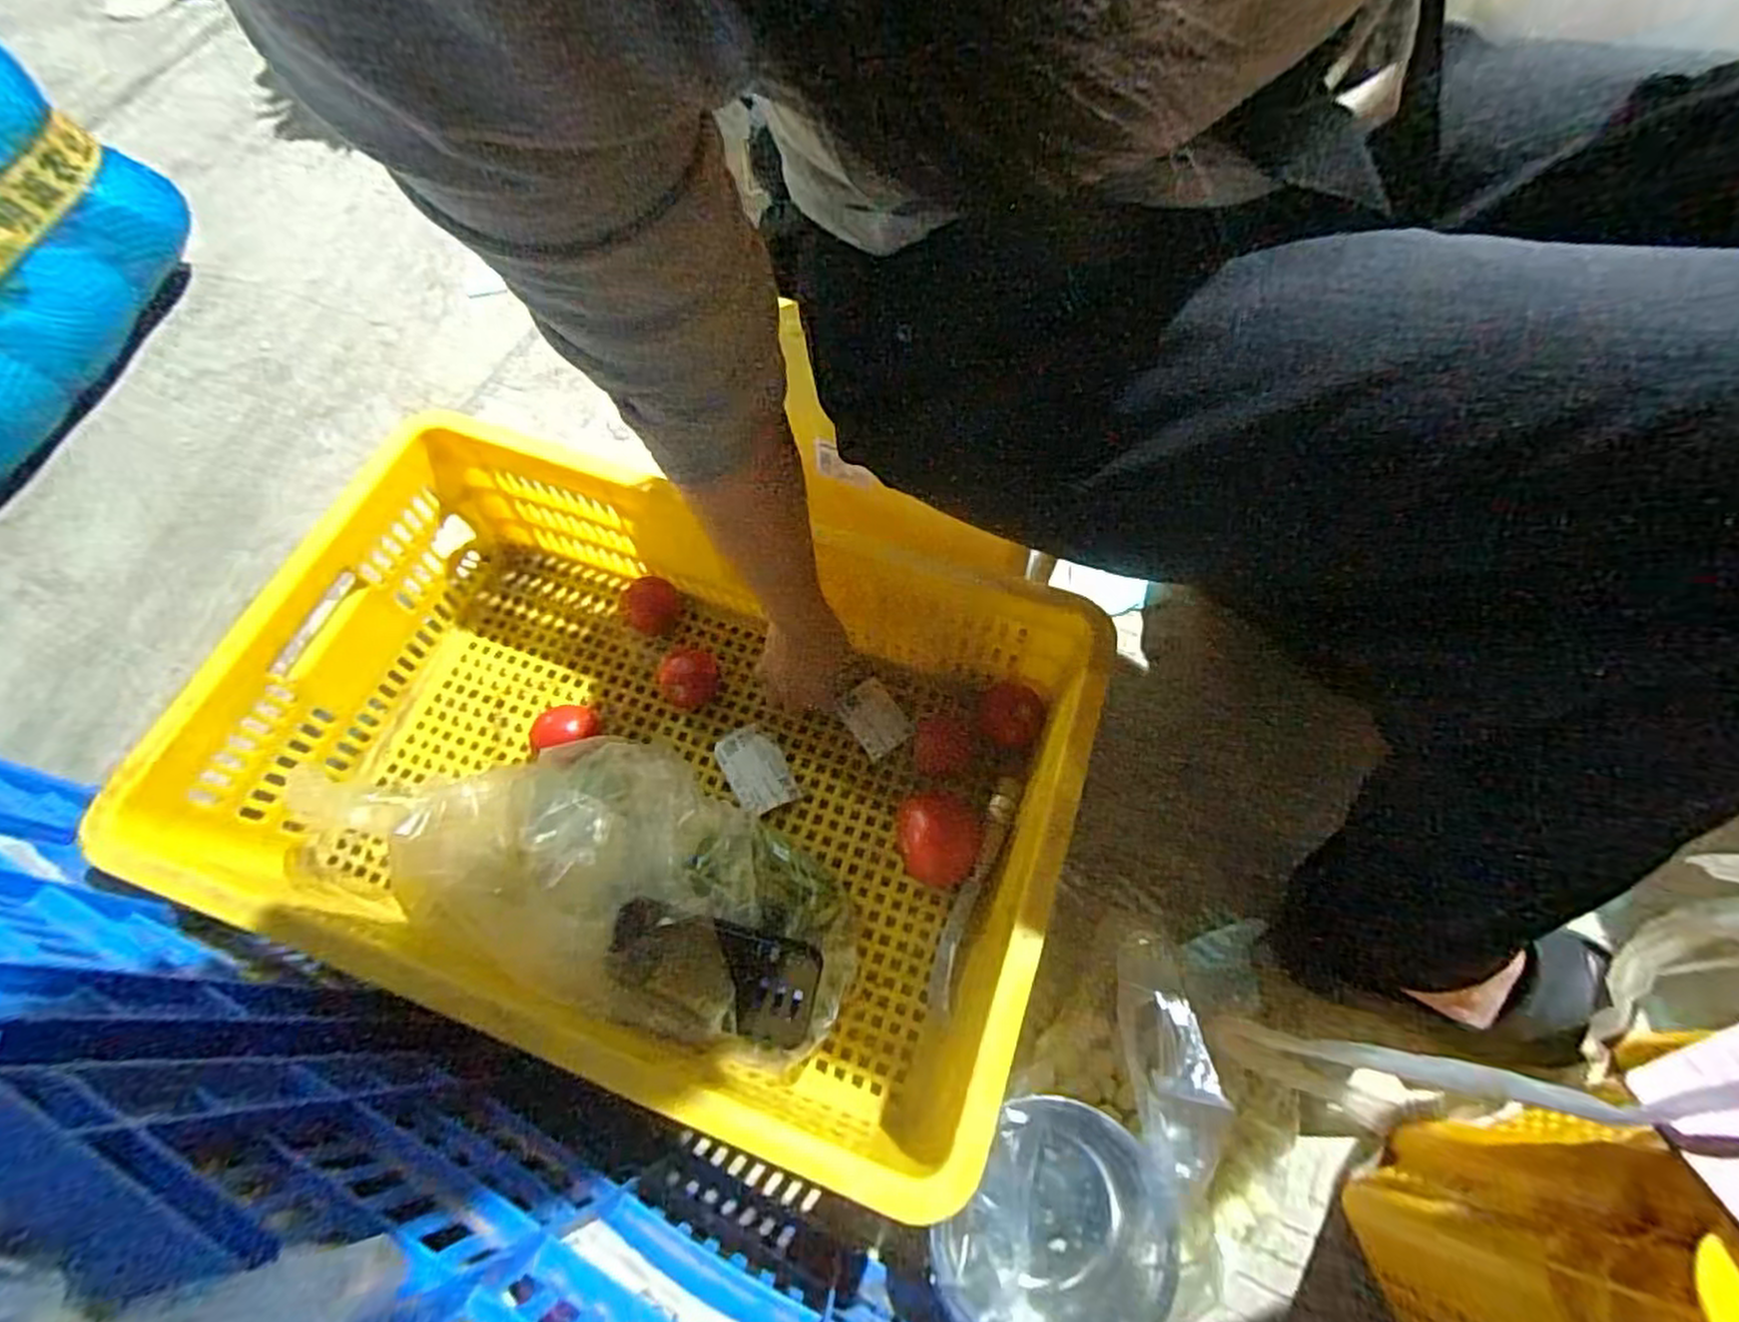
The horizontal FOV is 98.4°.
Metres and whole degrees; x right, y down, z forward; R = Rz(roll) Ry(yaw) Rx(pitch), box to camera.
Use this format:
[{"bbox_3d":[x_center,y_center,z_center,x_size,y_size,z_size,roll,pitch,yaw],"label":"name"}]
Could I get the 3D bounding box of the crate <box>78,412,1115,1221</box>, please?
[{"bbox_3d":[-0.168,0.074,0.603,0.611,0.189,0.425,19,67,8],"label":"crate"}]

